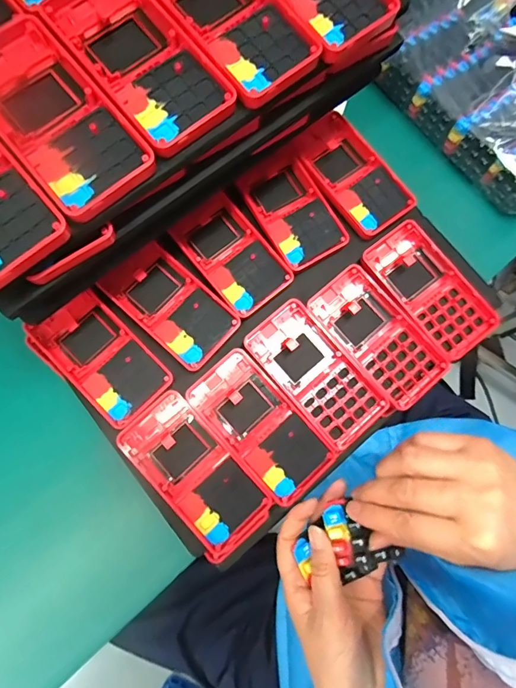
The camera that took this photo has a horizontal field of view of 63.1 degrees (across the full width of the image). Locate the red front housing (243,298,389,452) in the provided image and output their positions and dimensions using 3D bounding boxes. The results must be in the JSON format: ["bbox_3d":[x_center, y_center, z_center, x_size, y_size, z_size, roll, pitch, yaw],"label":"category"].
[{"bbox_3d":[0.048,0.025,0.356,0.061,0.016,0.123,-39,81,-9],"label":"red front housing"}]

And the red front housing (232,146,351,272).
[{"bbox_3d":[0.030,-0.122,0.380,0.063,0.008,0.108,-30,80,-7],"label":"red front housing"}]

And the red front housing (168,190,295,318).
[{"bbox_3d":[-0.023,-0.079,0.372,0.062,0.009,0.106,-39,81,-9],"label":"red front housing"}]

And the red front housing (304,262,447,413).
[{"bbox_3d":[0.102,-0.007,0.364,0.063,0.017,0.123,-38,81,-9],"label":"red front housing"}]

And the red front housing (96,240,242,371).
[{"bbox_3d":[-0.077,-0.036,0.361,0.118,0.010,0.061,42,80,8],"label":"red front housing"}]

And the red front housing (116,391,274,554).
[{"bbox_3d":[-0.050,0.099,0.333,0.062,0.015,0.120,-41,81,-9],"label":"red front housing"}]

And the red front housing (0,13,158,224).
[{"bbox_3d":[-0.121,-0.134,0.248,0.061,0.016,0.126,-40,81,-7],"label":"red front housing"}]

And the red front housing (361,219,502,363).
[{"bbox_3d":[0.149,-0.047,0.371,0.063,0.019,0.123,-37,81,-9],"label":"red front housing"}]

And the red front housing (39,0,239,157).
[{"bbox_3d":[-0.074,-0.178,0.261,0.062,0.016,0.127,-38,81,-9],"label":"red front housing"}]

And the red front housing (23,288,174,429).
[{"bbox_3d":[-0.130,0.010,0.349,0.062,0.011,0.115,-44,82,-10],"label":"red front housing"}]

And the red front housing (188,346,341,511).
[{"bbox_3d":[0.002,0.066,0.343,0.061,0.015,0.122,-41,81,-9],"label":"red front housing"}]

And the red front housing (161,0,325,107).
[{"bbox_3d":[-0.022,-0.214,0.270,0.063,0.017,0.128,-38,81,-9],"label":"red front housing"}]

